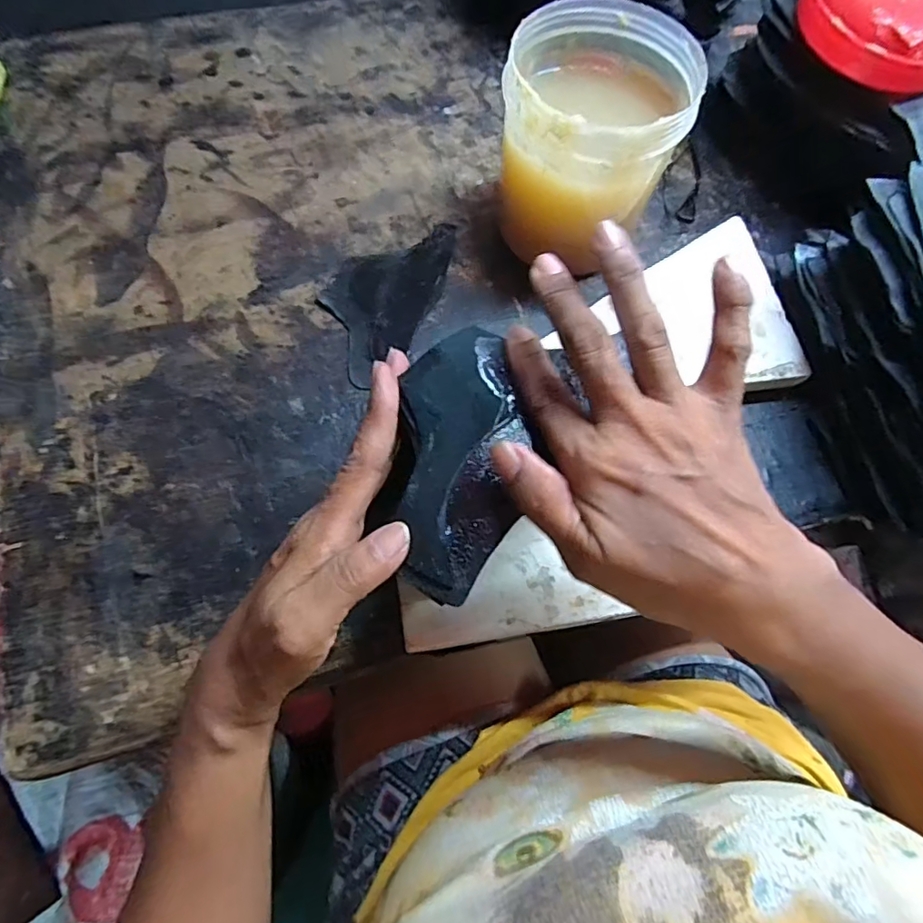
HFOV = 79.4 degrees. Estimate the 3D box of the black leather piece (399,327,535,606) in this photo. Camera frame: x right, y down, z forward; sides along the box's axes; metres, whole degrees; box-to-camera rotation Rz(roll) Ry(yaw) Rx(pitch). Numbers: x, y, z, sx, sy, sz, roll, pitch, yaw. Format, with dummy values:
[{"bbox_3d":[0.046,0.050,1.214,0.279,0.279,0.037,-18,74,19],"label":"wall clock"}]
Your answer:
[{"bbox_3d":[0.000,-0.002,0.250,0.053,0.008,0.122,5,75,0],"label":"black leather piece"}]

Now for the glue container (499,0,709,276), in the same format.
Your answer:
[{"bbox_3d":[0.087,-0.218,0.393,0.113,0.129,0.118,1,68,-2],"label":"glue container"}]

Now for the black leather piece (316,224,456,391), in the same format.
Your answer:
[{"bbox_3d":[-0.060,-0.128,0.419,0.076,0.005,0.152,22,69,6],"label":"black leather piece"}]

